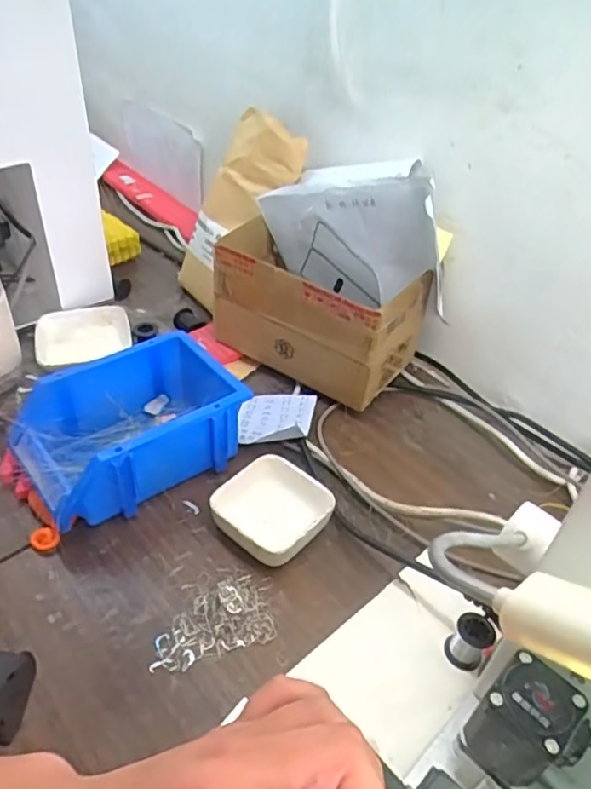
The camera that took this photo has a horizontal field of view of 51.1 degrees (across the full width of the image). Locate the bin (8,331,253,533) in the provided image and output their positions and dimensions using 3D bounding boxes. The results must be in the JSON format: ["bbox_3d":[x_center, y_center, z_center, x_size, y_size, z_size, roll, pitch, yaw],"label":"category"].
[{"bbox_3d":[-0.146,0.029,0.552,0.183,0.084,0.133,-23,47,-29],"label":"bin"}]

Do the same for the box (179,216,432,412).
[{"bbox_3d":[0.019,-0.087,0.667,0.210,0.136,0.118,25,44,23],"label":"box"}]

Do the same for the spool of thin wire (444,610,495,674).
[{"bbox_3d":[0.123,0.174,0.437,0.028,0.037,0.025,27,45,25],"label":"spool of thin wire"}]

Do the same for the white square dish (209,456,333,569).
[{"bbox_3d":[-0.019,0.098,0.518,0.085,0.031,0.087,30,46,28],"label":"white square dish"}]

